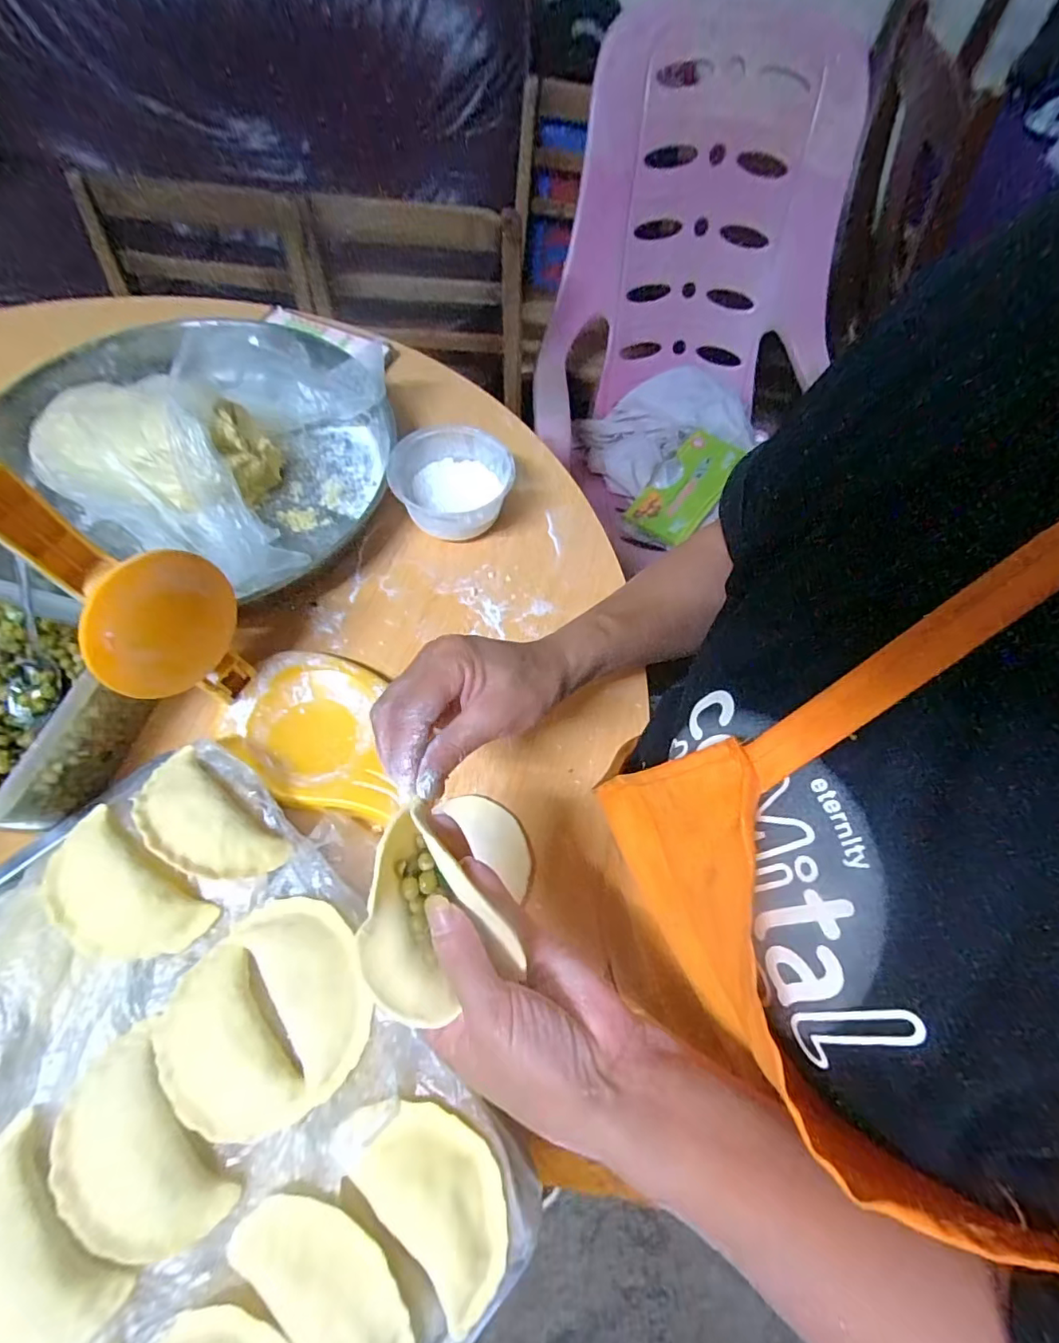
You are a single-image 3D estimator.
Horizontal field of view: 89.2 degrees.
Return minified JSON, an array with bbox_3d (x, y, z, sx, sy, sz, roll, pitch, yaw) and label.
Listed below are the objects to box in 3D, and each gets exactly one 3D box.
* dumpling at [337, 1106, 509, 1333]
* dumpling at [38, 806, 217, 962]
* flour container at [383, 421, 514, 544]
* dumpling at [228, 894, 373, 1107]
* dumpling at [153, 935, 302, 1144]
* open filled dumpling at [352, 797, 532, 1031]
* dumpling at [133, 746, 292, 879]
[{"bbox_3d":[-0.050,0.270,0.281,0.057,0.018,0.104,-38,72,-20],"label":"dumpling"},{"bbox_3d":[-0.254,0.141,0.333,0.102,0.026,0.056,32,65,12],"label":"dumpling"},{"bbox_3d":[-0.073,-0.173,0.516,0.111,0.064,0.106,2,63,-3],"label":"flour container"},{"bbox_3d":[-0.130,0.181,0.321,0.058,0.027,0.111,-34,70,-19],"label":"dumpling"},{"bbox_3d":[-0.175,0.213,0.302,0.059,0.015,0.099,-33,70,-19],"label":"dumpling"},{"bbox_3d":[-0.054,0.115,0.251,0.063,0.036,0.082,-32,66,-21],"label":"open filled dumpling"},{"bbox_3d":[-0.219,0.101,0.359,0.113,0.033,0.051,35,62,16],"label":"dumpling"}]

